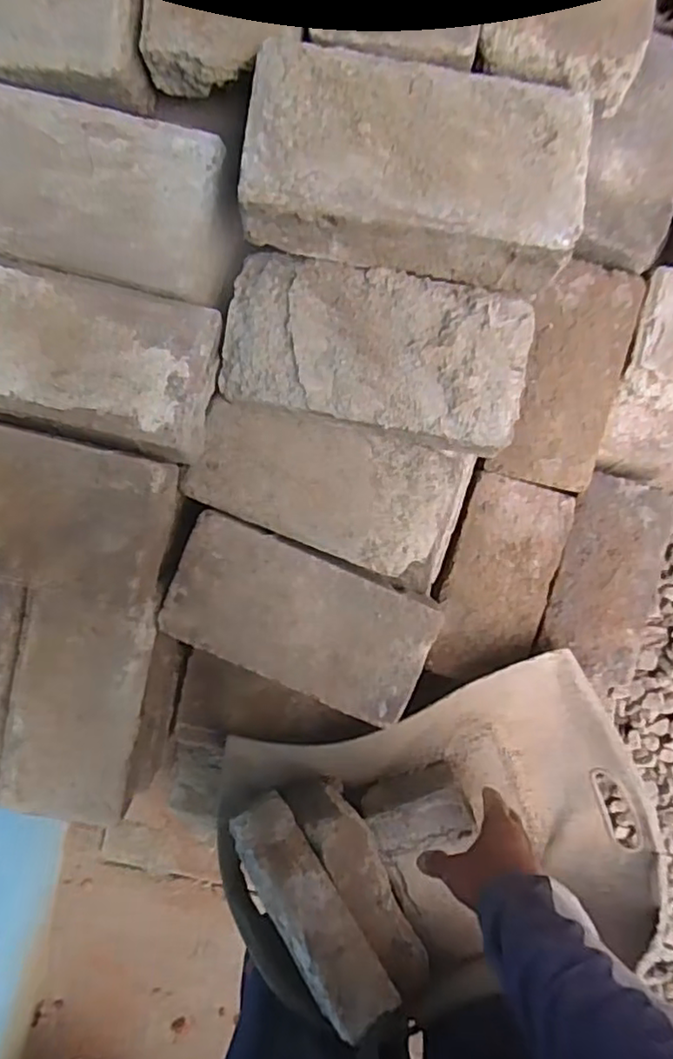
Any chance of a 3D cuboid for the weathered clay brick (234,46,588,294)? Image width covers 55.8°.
[{"bbox_3d":[0.050,-0.227,0.397,0.202,0.060,0.110,8,94,2],"label":"weathered clay brick"}]

